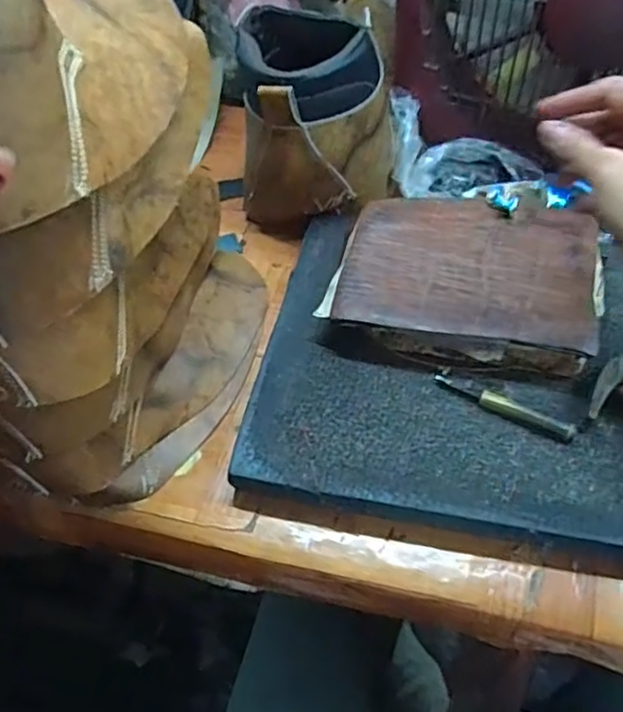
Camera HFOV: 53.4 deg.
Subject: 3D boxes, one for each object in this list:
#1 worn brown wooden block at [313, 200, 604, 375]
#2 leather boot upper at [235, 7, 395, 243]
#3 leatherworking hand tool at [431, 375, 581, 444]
[{"bbox_3d":[0.128,-0.064,0.516,0.206,0.042,0.164,11,54,13],"label":"worn brown wooden block"},{"bbox_3d":[0.005,-0.216,0.587,0.142,0.179,0.129,-1,52,4],"label":"leather boot upper"},{"bbox_3d":[0.141,0.036,0.456,0.104,0.011,0.015,24,58,21],"label":"leatherworking hand tool"}]

